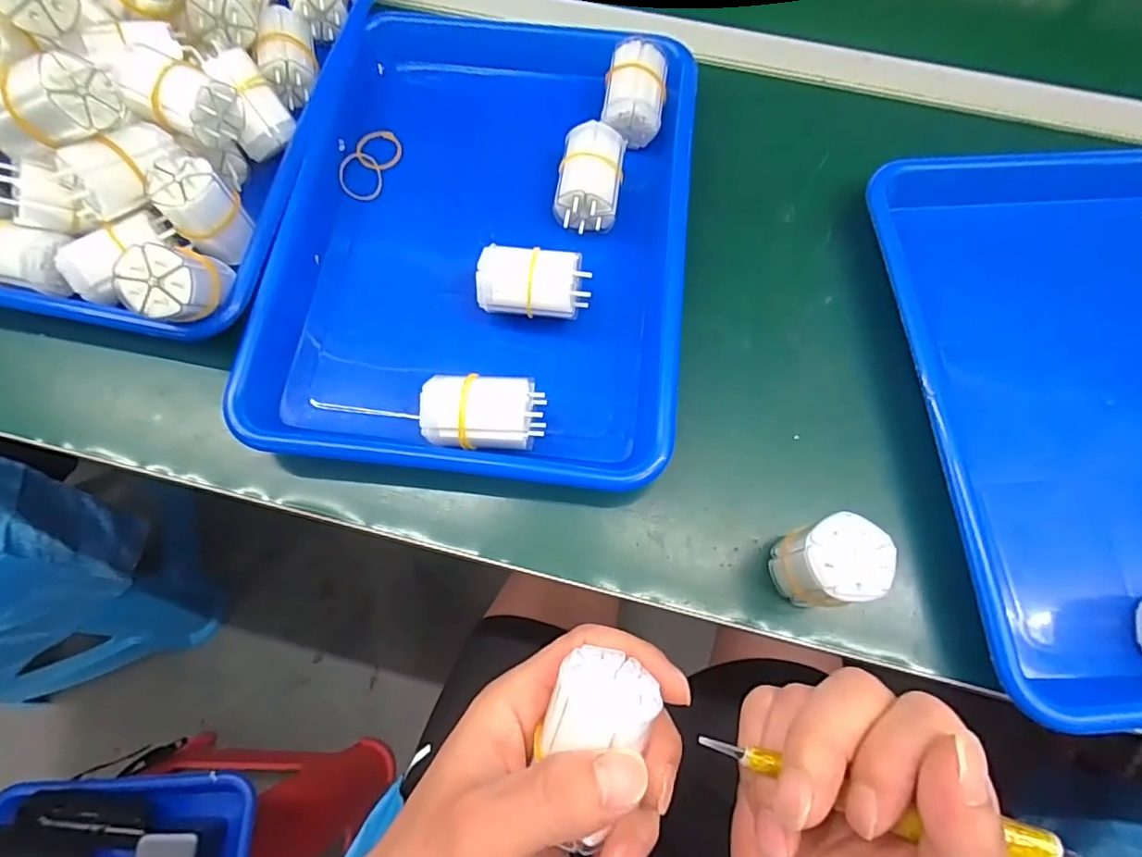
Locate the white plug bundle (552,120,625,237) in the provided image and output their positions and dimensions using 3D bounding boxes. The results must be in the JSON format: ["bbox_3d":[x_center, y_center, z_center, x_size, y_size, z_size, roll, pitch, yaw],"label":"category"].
[{"bbox_3d":[0.013,-0.159,0.373,0.038,0.030,0.062,7,68,5],"label":"white plug bundle"}]

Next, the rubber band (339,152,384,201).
[{"bbox_3d":[-0.143,-0.173,0.398,0.029,0.004,0.034,30,71,-14],"label":"rubber band"}]

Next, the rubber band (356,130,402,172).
[{"bbox_3d":[-0.134,-0.194,0.405,0.030,0.008,0.033,-1,67,2],"label":"rubber band"}]

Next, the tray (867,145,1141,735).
[{"bbox_3d":[0.320,-0.028,0.333,0.260,0.045,0.358,-5,69,0],"label":"tray"}]

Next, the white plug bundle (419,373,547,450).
[{"bbox_3d":[-0.047,-0.005,0.322,0.065,0.047,0.038,0,71,0],"label":"white plug bundle"}]

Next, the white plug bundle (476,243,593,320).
[{"bbox_3d":[-0.022,-0.082,0.350,0.064,0.041,0.037,5,71,1],"label":"white plug bundle"}]

